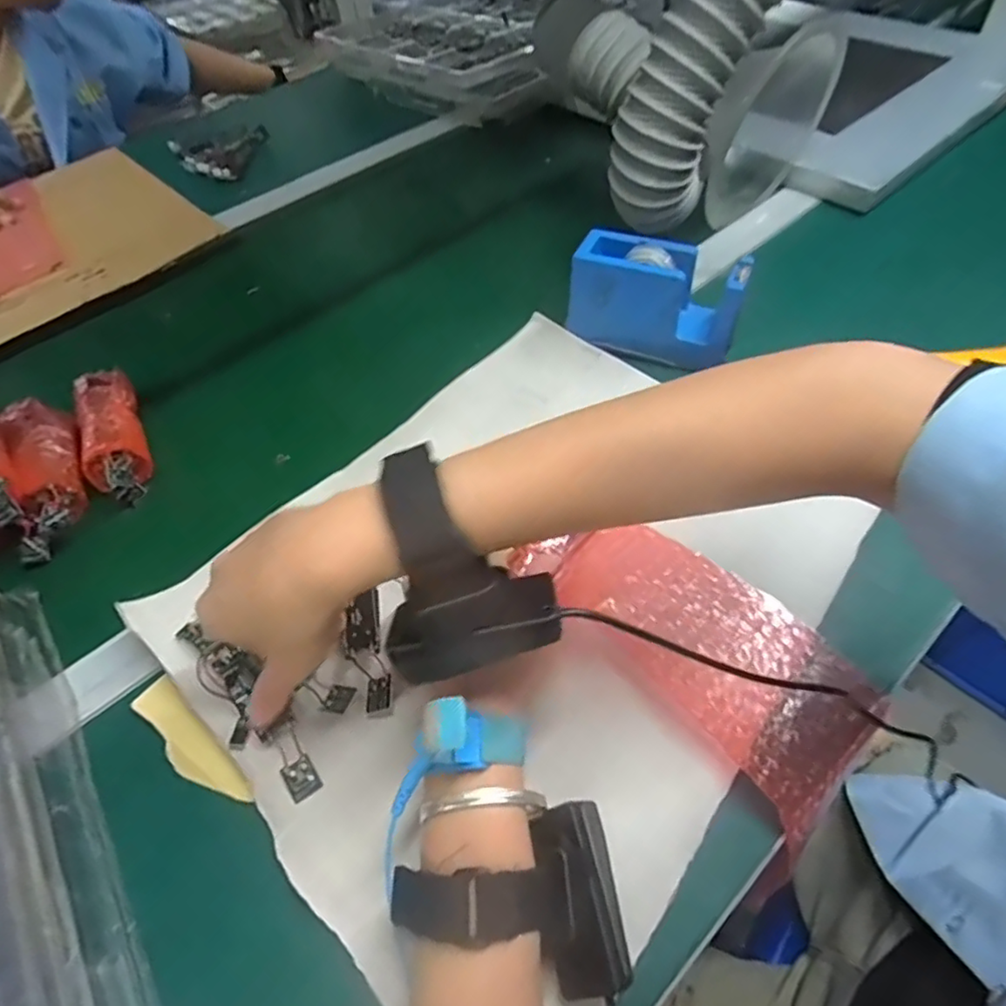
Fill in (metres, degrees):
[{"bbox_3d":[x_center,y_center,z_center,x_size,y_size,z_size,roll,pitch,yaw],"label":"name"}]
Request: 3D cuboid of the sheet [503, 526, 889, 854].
[{"bbox_3d":[0.104,0.072,0.345,0.100,0.021,0.196,-34,61,-31],"label":"sheet"}]

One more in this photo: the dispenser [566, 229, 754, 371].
[{"bbox_3d":[0.120,-0.156,0.489,0.128,0.083,0.050,20,58,18],"label":"dispenser"}]

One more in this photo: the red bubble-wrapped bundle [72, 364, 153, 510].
[{"bbox_3d":[-0.302,-0.056,0.473,0.043,0.034,0.118,-22,69,-12],"label":"red bubble-wrapped bundle"}]

